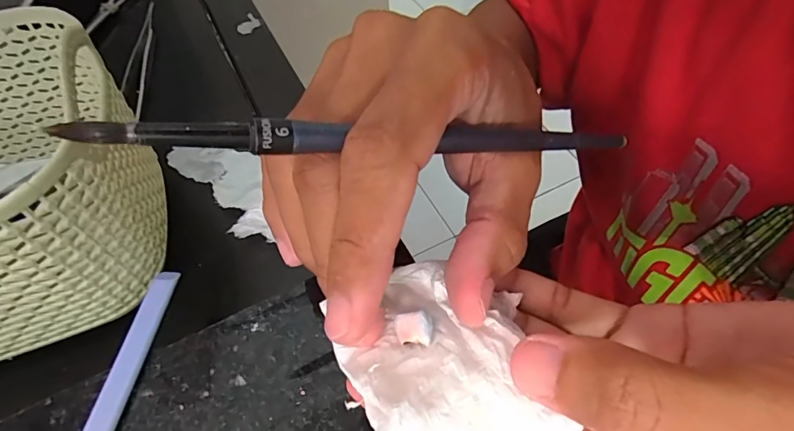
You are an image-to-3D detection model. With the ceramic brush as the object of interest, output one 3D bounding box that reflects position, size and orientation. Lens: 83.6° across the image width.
[{"bbox_3d":[0.004,-0.022,0.125,0.160,0.007,0.007,-4,48,-25],"label":"ceramic brush"}]

